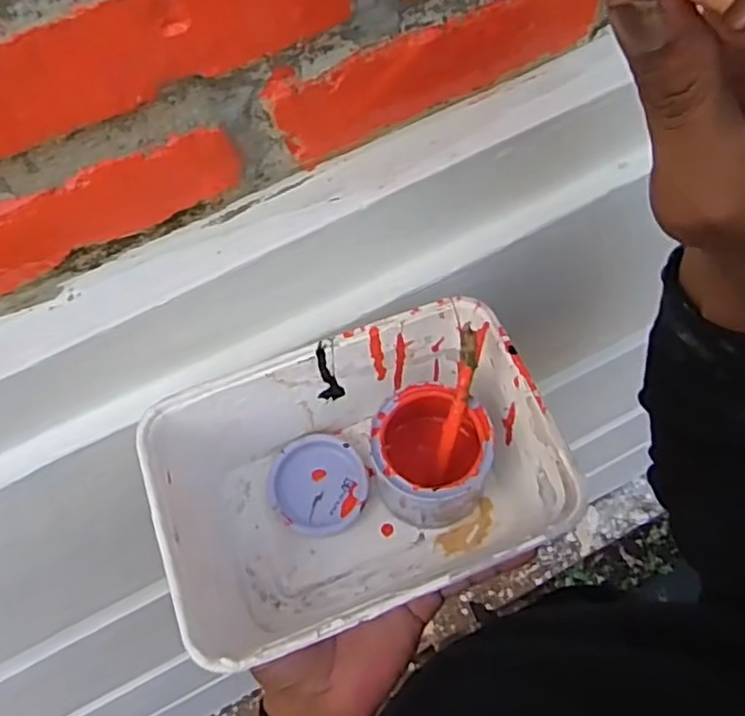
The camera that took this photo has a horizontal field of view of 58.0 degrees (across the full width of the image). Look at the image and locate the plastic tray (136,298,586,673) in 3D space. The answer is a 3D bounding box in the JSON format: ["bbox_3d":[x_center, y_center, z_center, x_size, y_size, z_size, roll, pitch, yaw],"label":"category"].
[{"bbox_3d":[-0.005,0.062,0.321,0.170,0.077,0.119,-20,62,-7],"label":"plastic tray"}]

